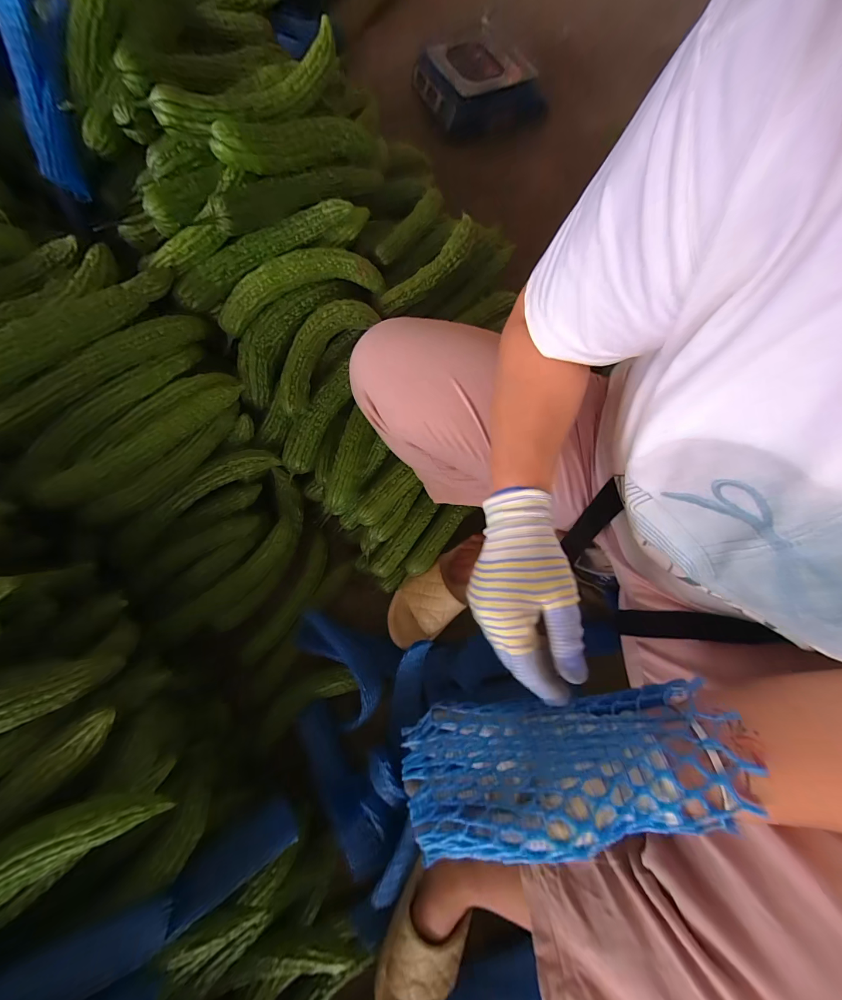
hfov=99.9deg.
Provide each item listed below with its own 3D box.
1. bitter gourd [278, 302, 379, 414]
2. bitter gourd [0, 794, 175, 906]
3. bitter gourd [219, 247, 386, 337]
[{"bbox_3d":[-0.150,-0.227,0.534,0.058,0.067,0.203,38,76,12],"label":"bitter gourd"},{"bbox_3d":[-0.332,0.305,0.295,0.197,0.045,0.053,-18,71,-25],"label":"bitter gourd"},{"bbox_3d":[-0.178,-0.314,0.519,0.251,0.068,0.044,-24,73,-7],"label":"bitter gourd"}]

